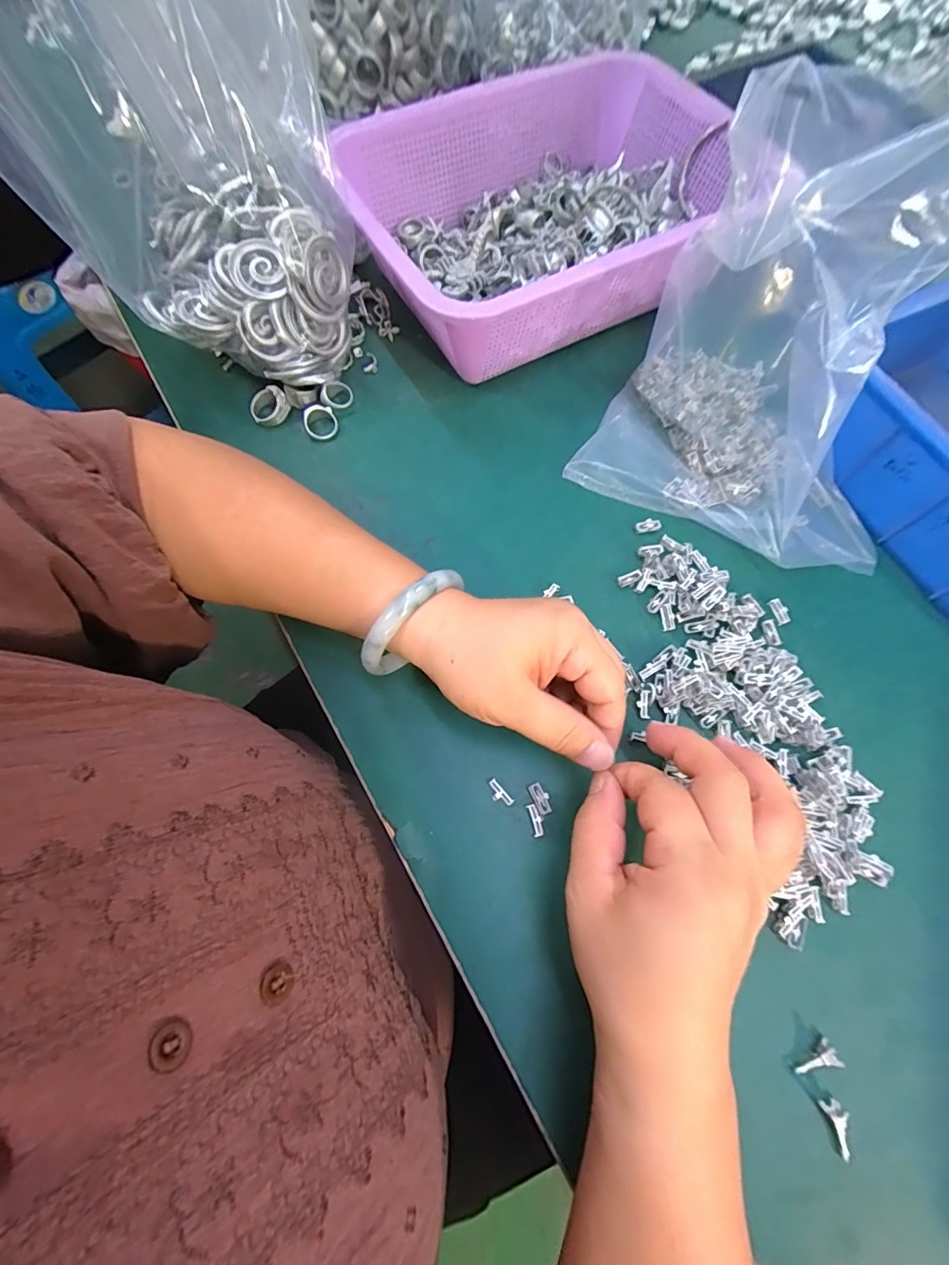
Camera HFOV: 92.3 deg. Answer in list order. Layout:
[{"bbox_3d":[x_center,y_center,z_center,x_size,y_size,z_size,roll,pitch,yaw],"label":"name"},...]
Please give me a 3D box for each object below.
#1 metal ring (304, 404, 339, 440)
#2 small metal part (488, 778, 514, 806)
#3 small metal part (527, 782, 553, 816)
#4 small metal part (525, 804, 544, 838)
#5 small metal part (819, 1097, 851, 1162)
[{"bbox_3d":[-0.113,-0.154,0.334,0.024,0.004,0.026,-8,87,-26],"label":"metal ring"},{"bbox_3d":[0.013,0.089,0.250,0.008,0.006,0.017,-41,76,-13],"label":"small metal part"},{"bbox_3d":[0.036,0.091,0.249,0.008,0.005,0.017,-25,73,-8],"label":"small metal part"},{"bbox_3d":[0.033,0.101,0.245,0.006,0.004,0.016,-15,72,-5],"label":"small metal part"},{"bbox_3d":[0.163,0.221,0.202,0.009,0.009,0.022,-17,72,-6],"label":"small metal part"}]

